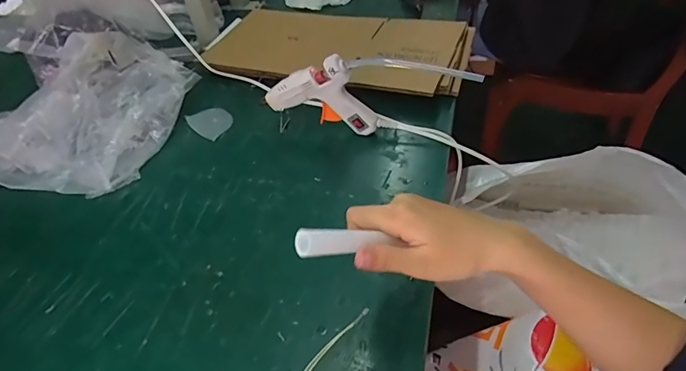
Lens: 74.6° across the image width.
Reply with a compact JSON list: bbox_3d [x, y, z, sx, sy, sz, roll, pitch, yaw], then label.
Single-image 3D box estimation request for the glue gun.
[{"bbox_3d":[-0.028,-0.108,0.565,0.134,0.109,0.024,2,45,10],"label":"glue gun"}]

